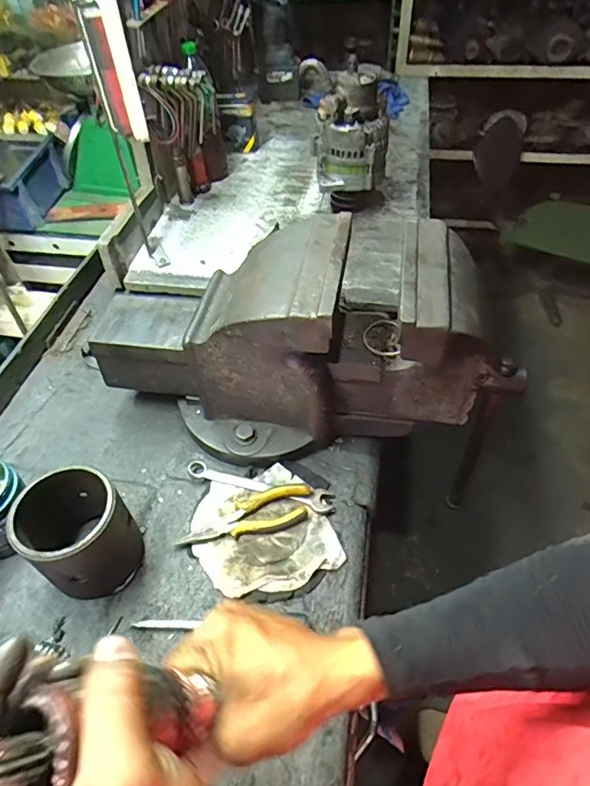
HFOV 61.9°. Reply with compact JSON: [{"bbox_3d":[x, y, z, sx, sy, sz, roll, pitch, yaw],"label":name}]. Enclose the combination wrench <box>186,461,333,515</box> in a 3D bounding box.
[{"bbox_3d":[-0.048,0.121,0.664,0.208,0.010,0.034,14,51,14],"label":"combination wrench"}]

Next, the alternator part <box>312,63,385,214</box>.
[{"bbox_3d":[0.115,-0.494,0.992,0.146,0.257,0.132,3,49,5],"label":"alternator part"}]

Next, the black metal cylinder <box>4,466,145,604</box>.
[{"bbox_3d":[-0.251,0.158,0.570,0.121,0.123,0.104,32,58,27],"label":"black metal cylinder"}]

